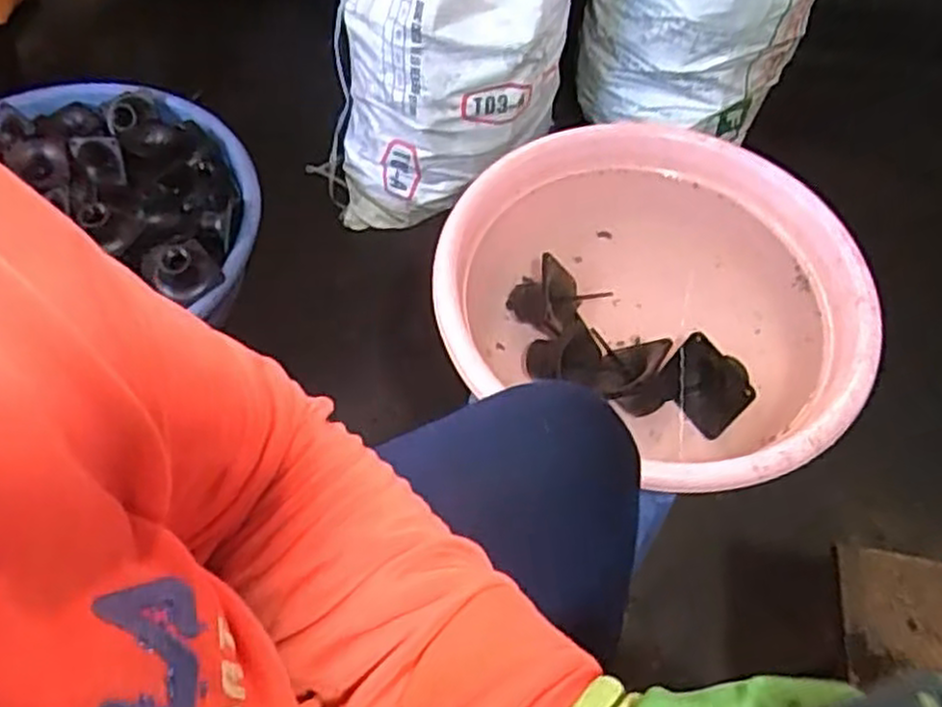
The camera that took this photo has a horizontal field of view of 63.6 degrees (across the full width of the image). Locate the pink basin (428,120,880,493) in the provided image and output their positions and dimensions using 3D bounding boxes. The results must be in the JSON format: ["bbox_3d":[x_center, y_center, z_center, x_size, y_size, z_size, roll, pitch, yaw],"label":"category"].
[{"bbox_3d":[0.195,-0.057,0.802,0.411,0.133,0.379,2,59,-3],"label":"pink basin"}]

